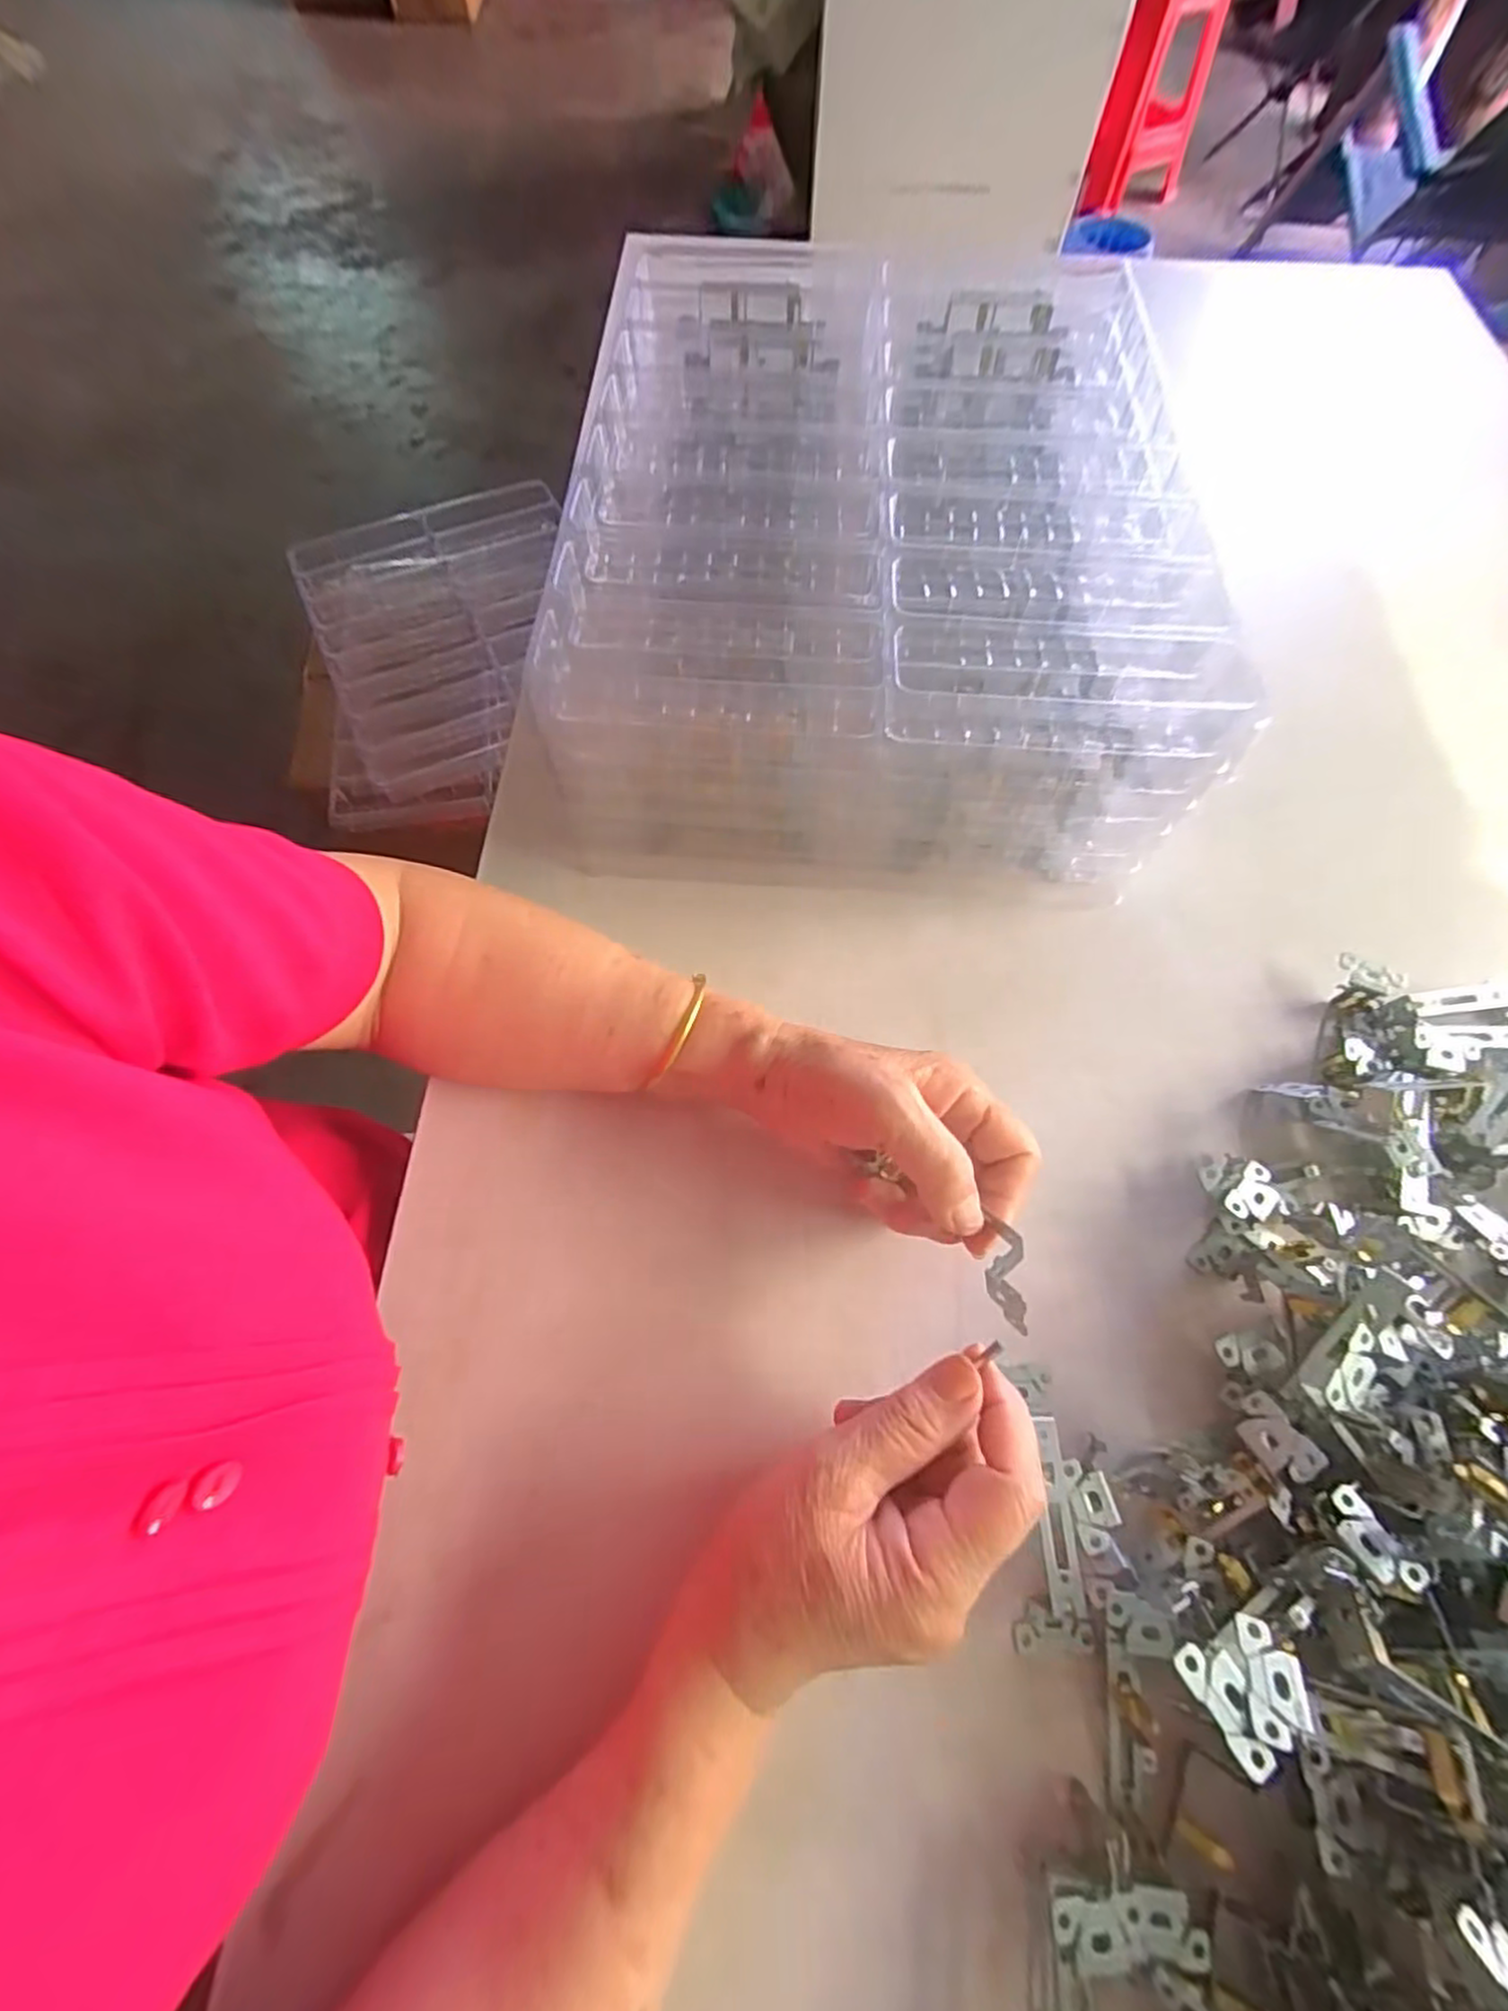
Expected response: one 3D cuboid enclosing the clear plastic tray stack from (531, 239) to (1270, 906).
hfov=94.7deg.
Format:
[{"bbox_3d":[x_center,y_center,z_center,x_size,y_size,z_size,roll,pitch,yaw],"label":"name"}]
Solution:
[{"bbox_3d":[0.076,-0.294,0.464,0.334,0.131,0.420,4,66,1],"label":"clear plastic tray stack"}]

